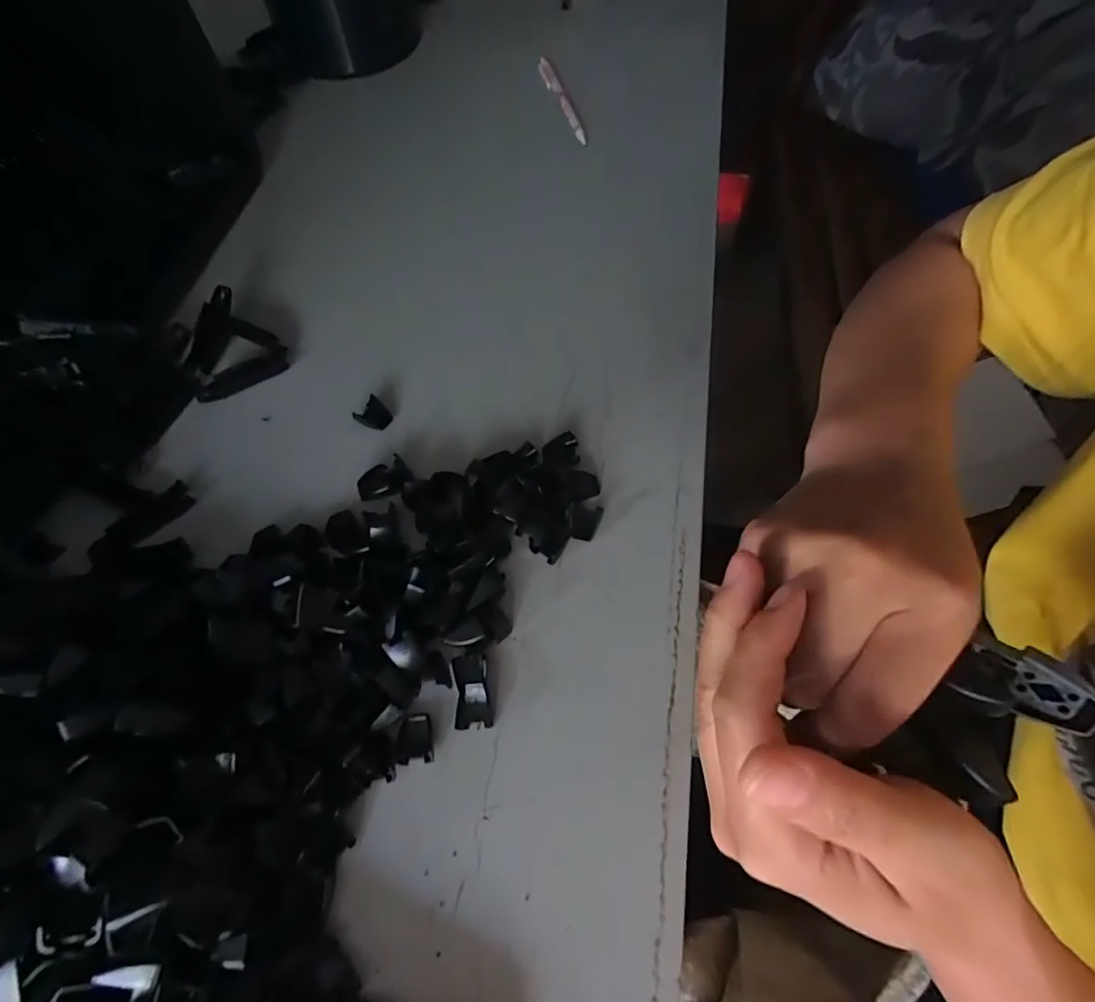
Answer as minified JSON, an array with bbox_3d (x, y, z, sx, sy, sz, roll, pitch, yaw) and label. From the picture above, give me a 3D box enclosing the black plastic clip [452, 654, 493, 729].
[{"bbox_3d":[-0.039,0.098,0.283,0.018,0.013,0.036,-7,62,-3],"label":"black plastic clip"}]

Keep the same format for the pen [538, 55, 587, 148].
[{"bbox_3d":[0.016,-0.389,0.527,0.012,0.015,0.138,-16,63,-7],"label":"pen"}]

